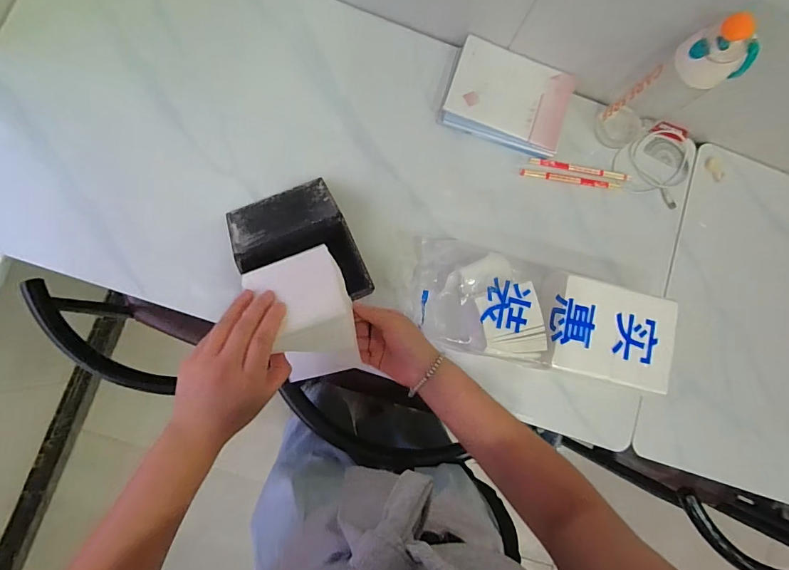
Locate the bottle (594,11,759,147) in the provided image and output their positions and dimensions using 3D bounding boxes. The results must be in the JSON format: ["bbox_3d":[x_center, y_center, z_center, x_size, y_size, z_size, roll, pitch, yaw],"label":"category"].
[{"bbox_3d":[0.422,-0.302,0.619,0.068,0.253,0.080,-36,90,-9],"label":"bottle"}]

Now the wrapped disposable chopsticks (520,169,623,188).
[{"bbox_3d":[0.318,-0.189,0.725,0.186,0.010,0.014,8,83,-6],"label":"wrapped disposable chopsticks"}]

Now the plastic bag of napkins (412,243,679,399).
[{"bbox_3d":[0.228,0.042,0.647,0.397,0.093,0.170,13,83,-6],"label":"plastic bag of napkins"}]

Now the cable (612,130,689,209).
[{"bbox_3d":[0.473,-0.226,0.734,0.133,0.015,0.137,20,82,-5],"label":"cable"}]

